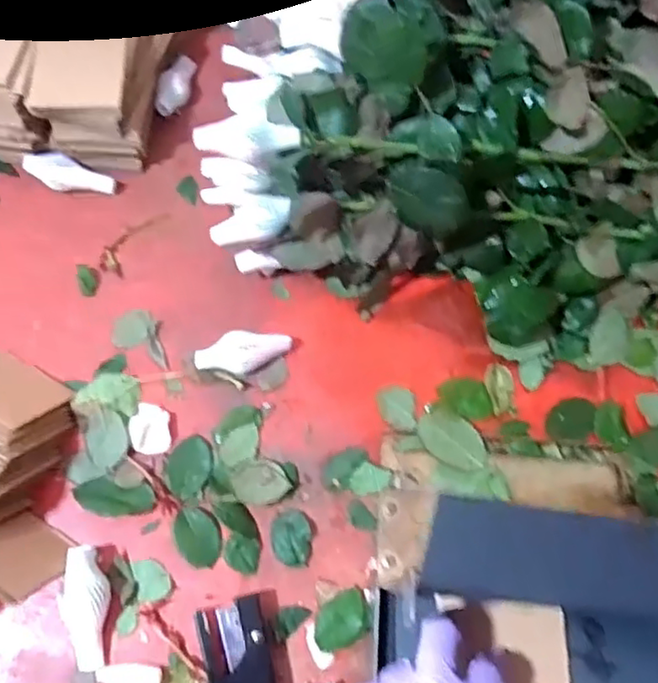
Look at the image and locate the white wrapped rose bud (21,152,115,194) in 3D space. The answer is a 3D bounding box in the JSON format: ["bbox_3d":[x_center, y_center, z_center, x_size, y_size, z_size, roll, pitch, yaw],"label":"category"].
[{"bbox_3d":[-0.244,-0.157,0.606,0.081,0.023,0.026,15,69,-17],"label":"white wrapped rose bud"}]

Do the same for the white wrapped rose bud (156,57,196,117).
[{"bbox_3d":[-0.154,-0.262,0.654,0.024,0.022,0.080,14,70,3],"label":"white wrapped rose bud"}]

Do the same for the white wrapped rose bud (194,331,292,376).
[{"bbox_3d":[-0.072,0.010,0.546,0.078,0.035,0.032,-2,70,-3],"label":"white wrapped rose bud"}]

